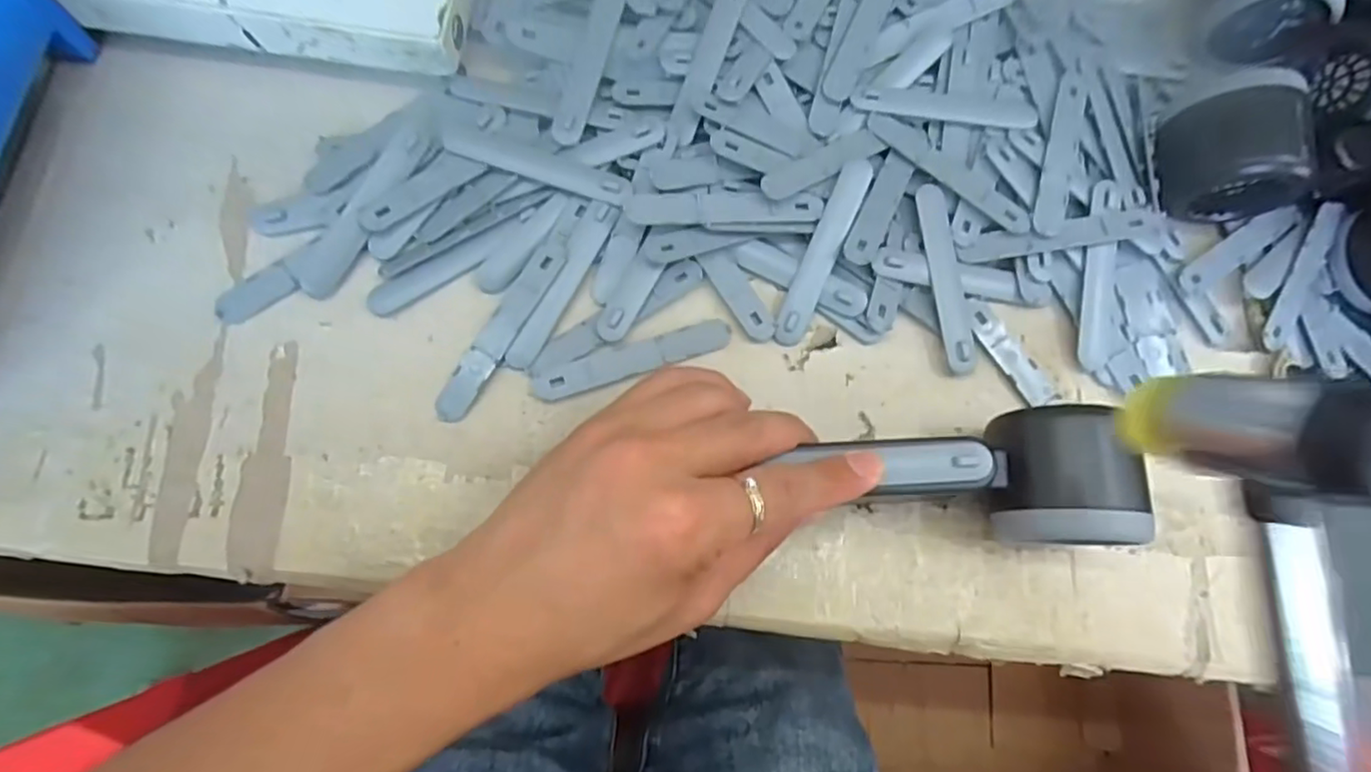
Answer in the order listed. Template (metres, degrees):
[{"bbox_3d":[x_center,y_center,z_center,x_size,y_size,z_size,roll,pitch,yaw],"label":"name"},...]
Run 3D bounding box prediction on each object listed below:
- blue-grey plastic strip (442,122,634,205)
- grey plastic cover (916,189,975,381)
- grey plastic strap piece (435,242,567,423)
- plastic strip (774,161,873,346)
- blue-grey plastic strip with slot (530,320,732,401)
[{"bbox_3d":[-0.073,-0.109,0.308,0.094,0.006,0.016,19,80,1],"label":"blue-grey plastic strip"},{"bbox_3d":[0.129,-0.053,0.310,0.016,0.005,0.094,-7,81,-4],"label":"grey plastic cover"},{"bbox_3d":[-0.086,-0.026,0.295,0.016,0.004,0.095,31,81,3],"label":"grey plastic strap piece"},{"bbox_3d":[0.067,-0.064,0.306,0.016,0.004,0.094,23,90,6],"label":"plastic strip"},{"bbox_3d":[-0.025,-0.013,0.300,0.095,0.007,0.017,-18,82,-5],"label":"blue-grey plastic strip with slot"}]

